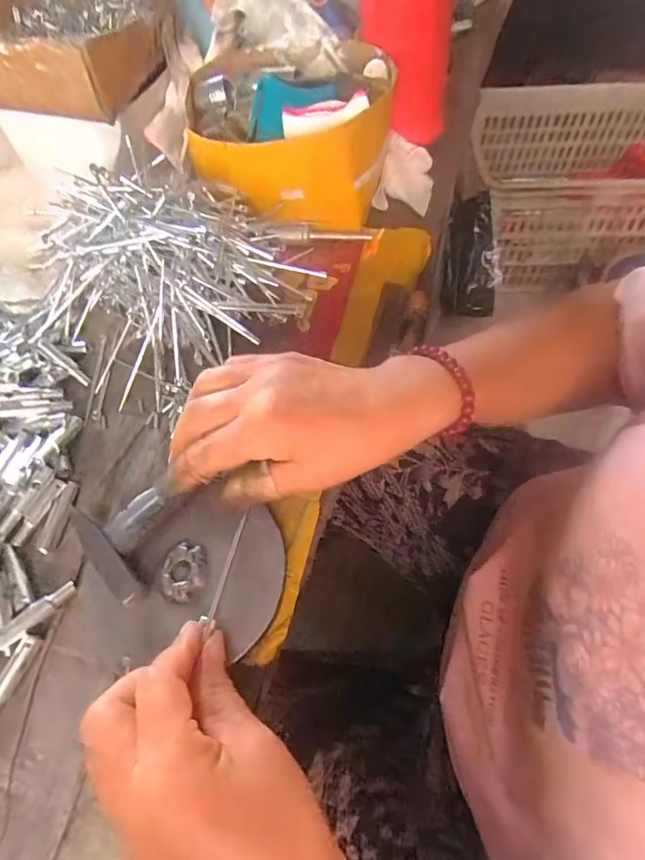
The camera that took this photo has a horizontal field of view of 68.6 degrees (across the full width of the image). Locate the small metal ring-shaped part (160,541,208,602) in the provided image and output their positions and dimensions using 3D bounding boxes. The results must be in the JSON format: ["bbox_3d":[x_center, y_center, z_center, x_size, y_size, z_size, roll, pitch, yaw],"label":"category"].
[{"bbox_3d":[-0.087,0.089,0.299,0.028,0.004,0.035,-1,62,3],"label":"small metal ring-shaped part"}]

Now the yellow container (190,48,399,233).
[{"bbox_3d":[-0.030,-0.268,0.437,0.180,0.091,0.144,6,63,6],"label":"yellow container"}]

